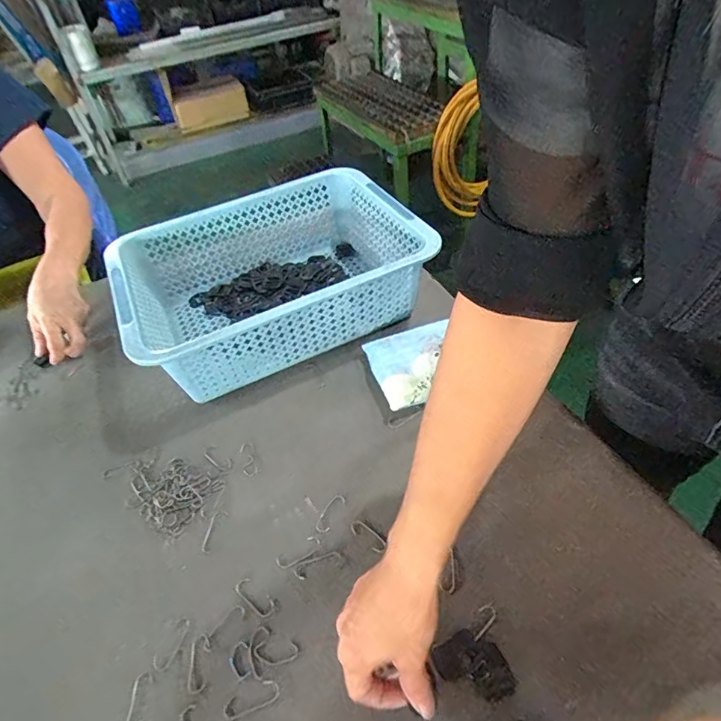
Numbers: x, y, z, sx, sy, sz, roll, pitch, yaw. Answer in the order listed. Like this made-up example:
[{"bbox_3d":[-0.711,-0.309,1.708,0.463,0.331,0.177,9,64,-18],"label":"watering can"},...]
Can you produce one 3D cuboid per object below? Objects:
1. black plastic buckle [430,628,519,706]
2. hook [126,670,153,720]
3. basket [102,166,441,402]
[{"bbox_3d":[0.099,0.242,0.373,0.031,0.004,0.038,-20,47,-12],"label":"black plastic buckle"},{"bbox_3d":[-0.177,0.272,0.382,0.016,0.004,0.044,-10,46,-2],"label":"hook"},{"bbox_3d":[-0.119,-0.115,0.664,0.375,0.115,0.278,-24,48,-15],"label":"basket"}]

